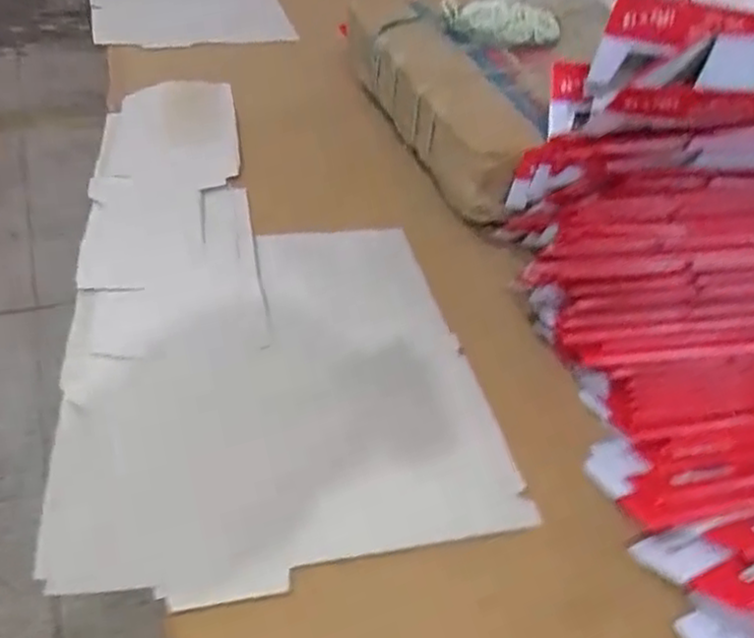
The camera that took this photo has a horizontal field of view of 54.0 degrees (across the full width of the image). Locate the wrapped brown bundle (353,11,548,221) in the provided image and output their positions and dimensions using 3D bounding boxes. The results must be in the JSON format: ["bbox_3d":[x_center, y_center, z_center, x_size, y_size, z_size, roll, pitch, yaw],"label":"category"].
[{"bbox_3d":[0.089,-0.268,0.983,0.110,0.130,0.400,-8,41,-17],"label":"wrapped brown bundle"}]

